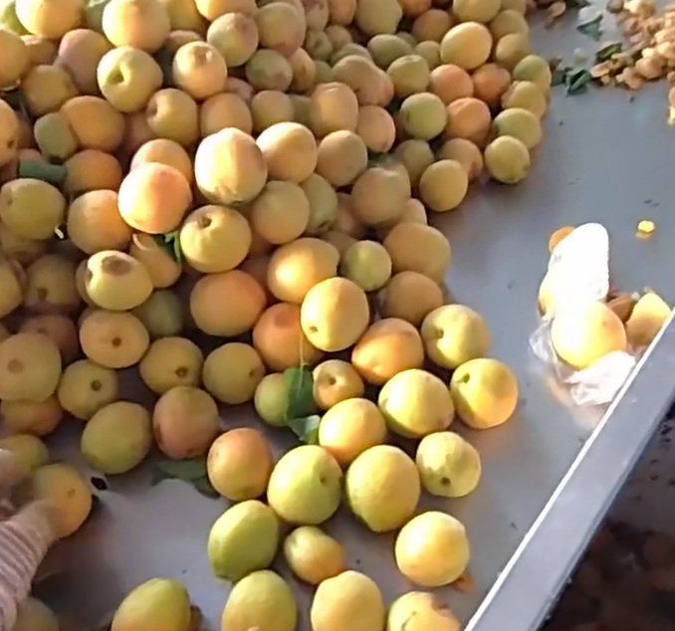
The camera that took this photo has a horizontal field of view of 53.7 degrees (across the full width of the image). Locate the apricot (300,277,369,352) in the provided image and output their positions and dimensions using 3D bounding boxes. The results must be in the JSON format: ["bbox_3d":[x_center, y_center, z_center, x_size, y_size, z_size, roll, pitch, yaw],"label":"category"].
[{"bbox_3d":[-0.002,0.000,0.459,0.046,0.039,0.039,-6,51,1],"label":"apricot"}]

